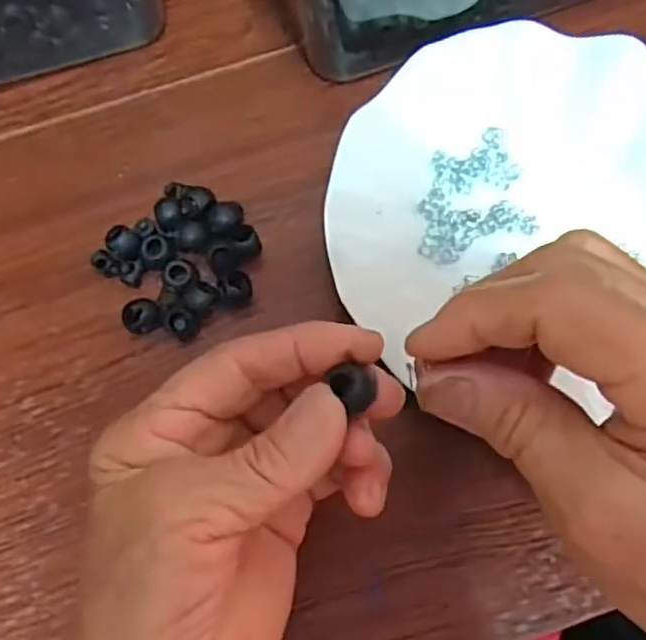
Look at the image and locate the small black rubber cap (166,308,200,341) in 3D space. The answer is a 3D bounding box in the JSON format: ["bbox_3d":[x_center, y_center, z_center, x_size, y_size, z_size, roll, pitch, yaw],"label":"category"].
[{"bbox_3d":[-0.061,0.002,0.297,0.012,0.010,0.012,0,72,1],"label":"small black rubber cap"}]

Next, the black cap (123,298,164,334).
[{"bbox_3d":[-0.078,-0.001,0.297,0.016,0.014,0.012,-31,74,-8],"label":"black cap"}]

